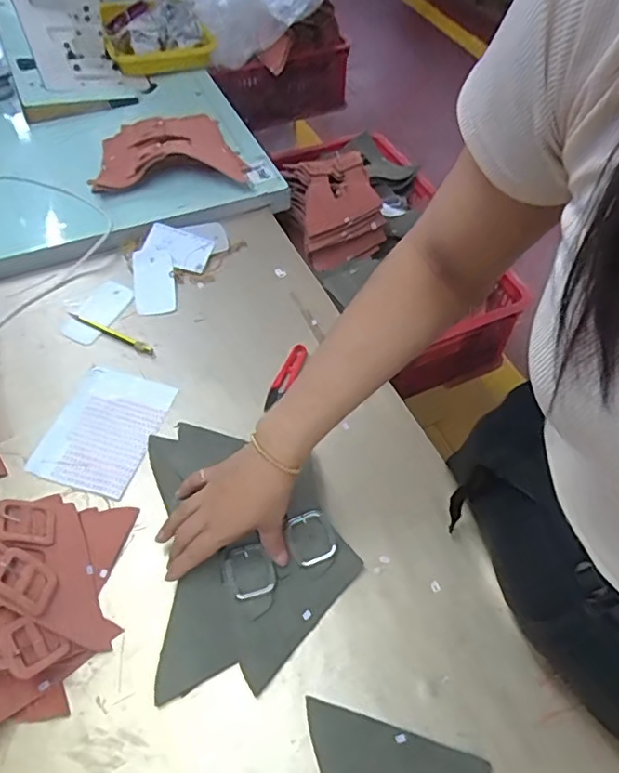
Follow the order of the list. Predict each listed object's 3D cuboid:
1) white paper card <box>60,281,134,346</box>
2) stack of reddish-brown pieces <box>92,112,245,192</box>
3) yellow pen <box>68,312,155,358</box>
[{"bbox_3d":[-0.275,-0.098,0.751,0.058,0.006,0.099,27,60,17],"label":"white paper card"},{"bbox_3d":[-0.219,-0.367,0.890,0.225,0.041,0.169,-11,55,-9],"label":"stack of reddish-brown pieces"},{"bbox_3d":[-0.248,-0.065,0.725,0.132,0.008,0.014,26,58,14],"label":"yellow pen"}]

